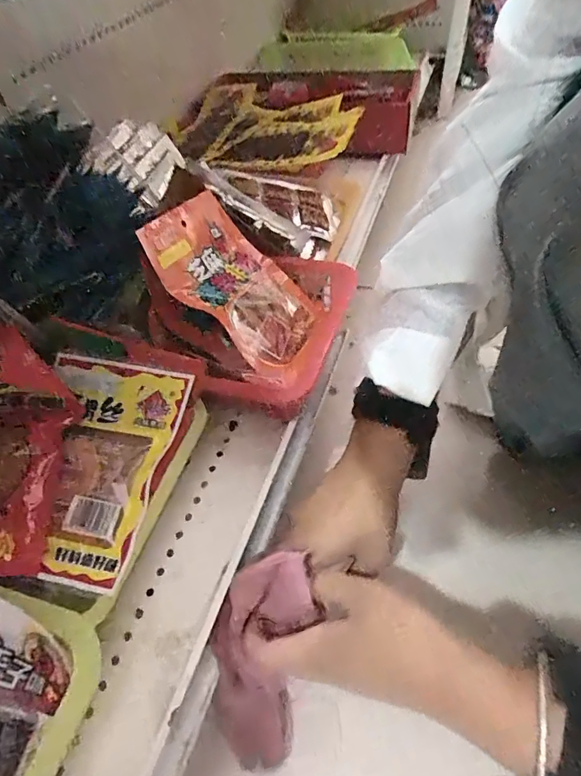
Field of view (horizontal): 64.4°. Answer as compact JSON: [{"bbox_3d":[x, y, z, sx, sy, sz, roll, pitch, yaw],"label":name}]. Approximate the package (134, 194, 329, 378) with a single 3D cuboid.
[{"bbox_3d":[-0.045,-0.093,0.404,0.157,0.016,0.118,44,45,-10],"label":"package"}]

